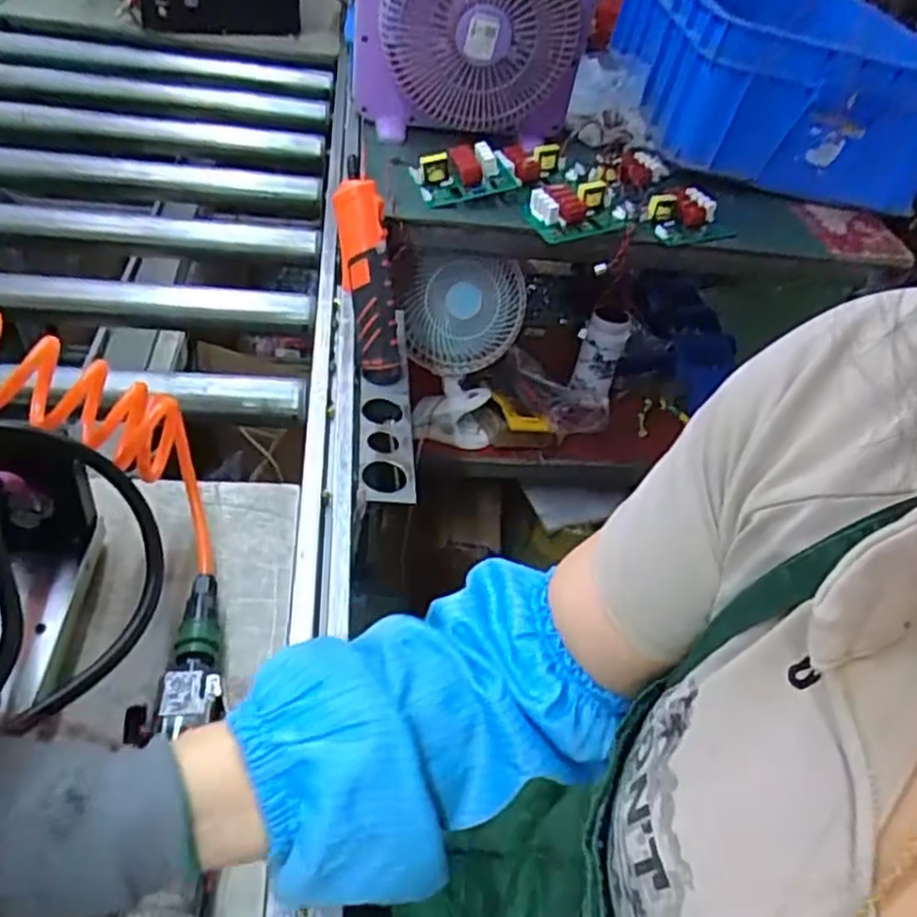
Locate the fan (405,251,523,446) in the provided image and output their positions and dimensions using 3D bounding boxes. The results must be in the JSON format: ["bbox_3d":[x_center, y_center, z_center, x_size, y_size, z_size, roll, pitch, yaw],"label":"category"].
[{"bbox_3d":[0.005,-0.174,1.150,0.177,0.327,0.105,10,44,-2],"label":"fan"}]

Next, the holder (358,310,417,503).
[{"bbox_3d":[-0.072,-0.058,0.727,0.052,0.031,0.264,0,44,-7],"label":"holder"}]

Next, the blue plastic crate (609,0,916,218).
[{"bbox_3d":[0.510,-0.662,1.220,0.404,0.226,0.588,6,44,-5],"label":"blue plastic crate"}]

